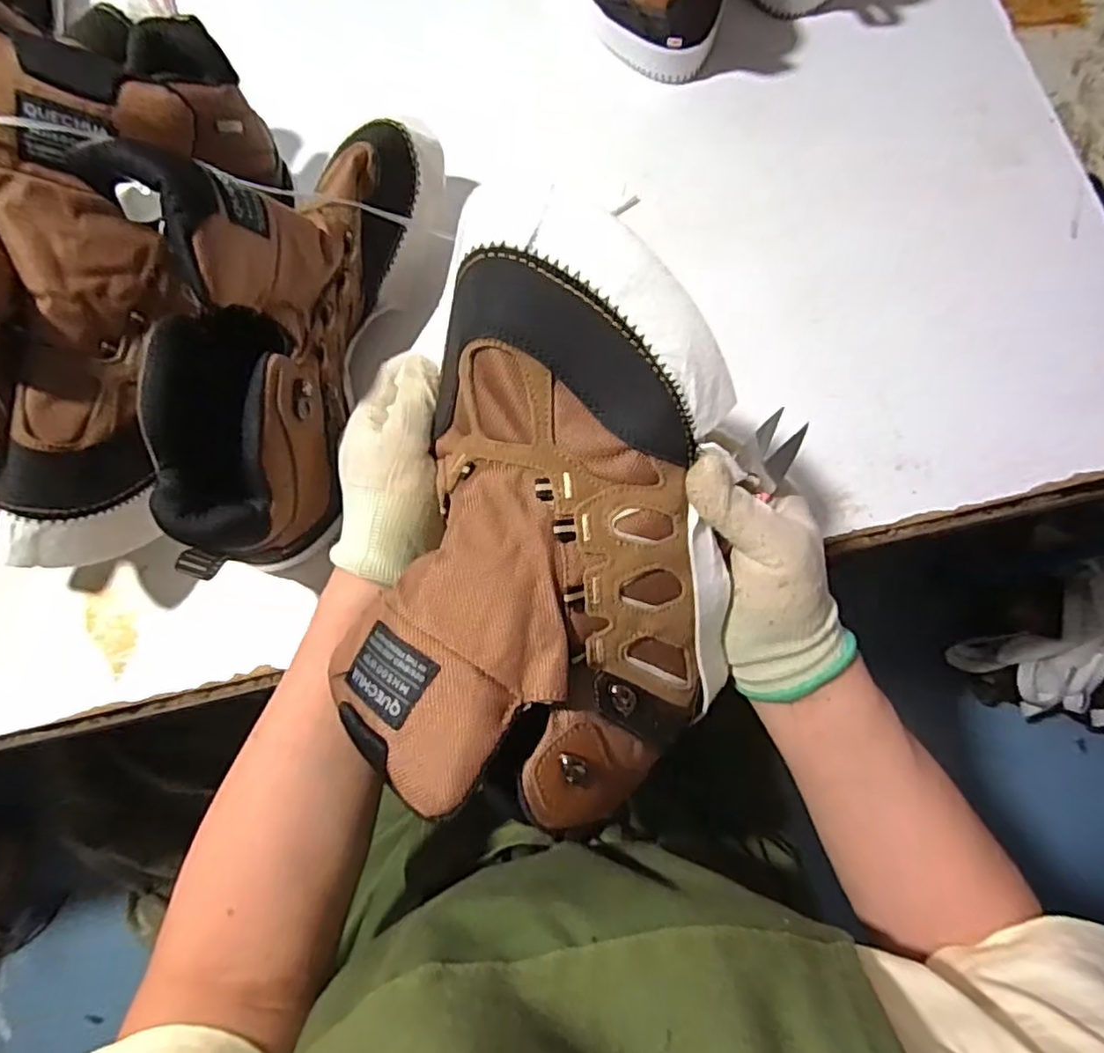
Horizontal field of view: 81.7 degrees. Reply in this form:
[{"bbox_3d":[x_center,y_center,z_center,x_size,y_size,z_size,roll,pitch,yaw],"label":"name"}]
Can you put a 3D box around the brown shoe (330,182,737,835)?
[{"bbox_3d":[0.011,0.006,0.266,0.150,0.104,0.220,17,78,3],"label":"brown shoe"}]

